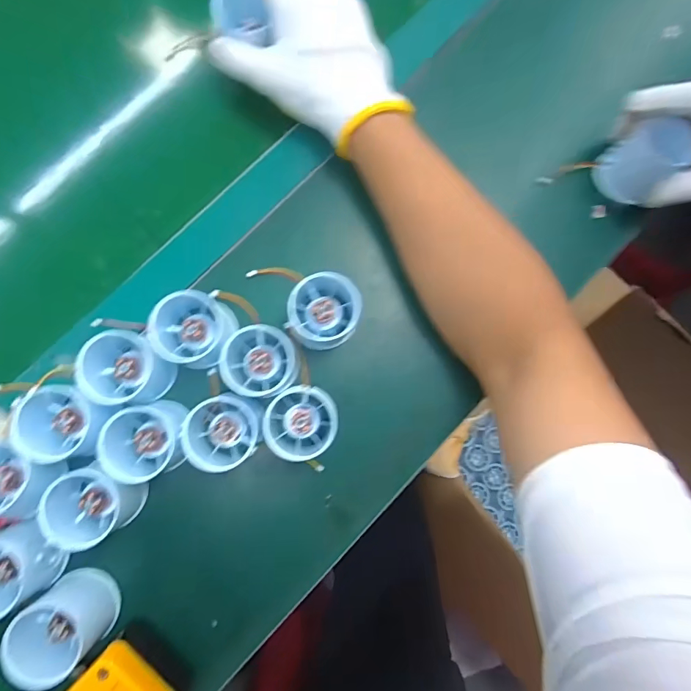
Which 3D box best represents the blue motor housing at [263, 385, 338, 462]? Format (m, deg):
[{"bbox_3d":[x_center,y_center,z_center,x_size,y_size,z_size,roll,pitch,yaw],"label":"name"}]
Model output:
[{"bbox_3d":[-0.034,0.063,0.343,0.052,0.077,0.057,0,84,-3],"label":"blue motor housing"}]

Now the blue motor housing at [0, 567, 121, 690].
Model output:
[{"bbox_3d":[-0.199,0.198,0.303,0.049,0.053,0.056,-30,86,-6],"label":"blue motor housing"}]

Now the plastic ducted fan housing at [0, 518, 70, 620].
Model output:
[{"bbox_3d":[-0.236,0.156,0.300,0.048,0.052,0.052,0,84,-3],"label":"plastic ducted fan housing"}]

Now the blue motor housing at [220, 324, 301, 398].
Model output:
[{"bbox_3d":[-0.068,0.011,0.344,0.058,0.073,0.060,-8,84,-4],"label":"blue motor housing"}]

